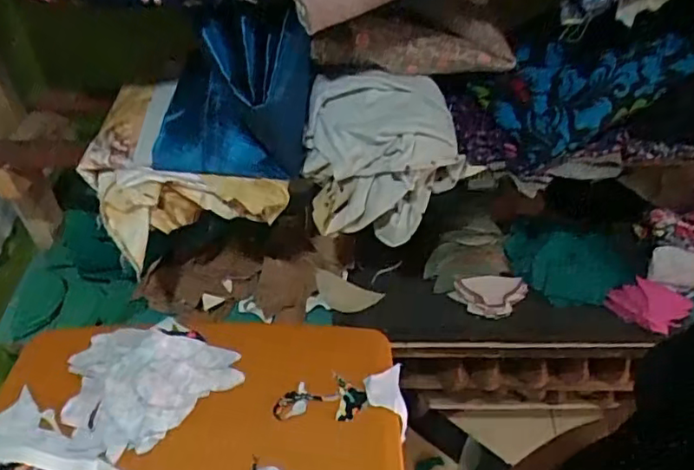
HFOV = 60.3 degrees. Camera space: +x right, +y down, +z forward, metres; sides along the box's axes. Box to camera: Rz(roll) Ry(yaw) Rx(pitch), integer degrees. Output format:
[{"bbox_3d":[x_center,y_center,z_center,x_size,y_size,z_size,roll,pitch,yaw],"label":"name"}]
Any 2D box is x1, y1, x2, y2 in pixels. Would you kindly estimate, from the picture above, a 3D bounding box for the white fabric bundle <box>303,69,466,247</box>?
[{"bbox_3d":[0.044,-0.099,0.743,0.185,0.156,0.123,-1,43,-1],"label":"white fabric bundle"}]

